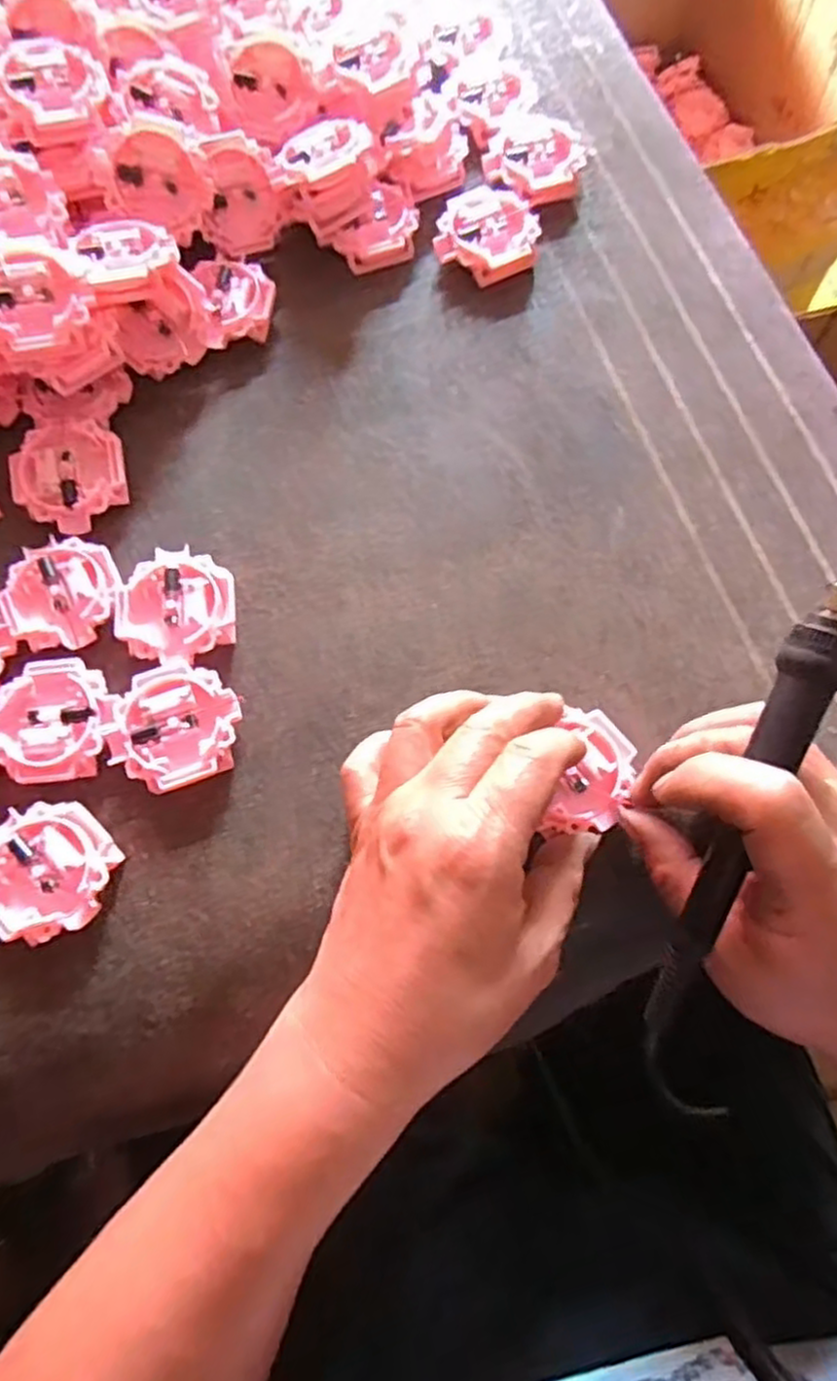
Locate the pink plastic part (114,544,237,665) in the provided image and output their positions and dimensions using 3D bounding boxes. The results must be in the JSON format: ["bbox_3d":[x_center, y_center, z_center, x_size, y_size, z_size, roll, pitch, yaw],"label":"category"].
[{"bbox_3d":[-0.109,-0.037,0.329,0.051,0.012,0.053,0,72,2],"label":"pink plastic part"}]

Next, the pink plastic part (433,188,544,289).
[{"bbox_3d":[0.036,-0.244,0.394,0.052,0.016,0.052,-1,72,2],"label":"pink plastic part"}]

